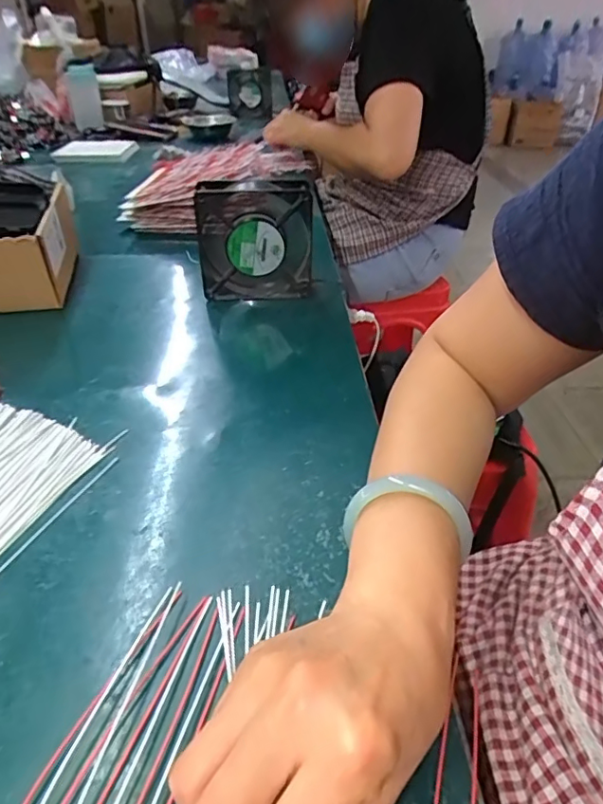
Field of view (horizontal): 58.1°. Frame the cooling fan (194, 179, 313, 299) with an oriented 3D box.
[{"bbox_3d":[-0.049,-0.165,0.581,0.119,0.133,0.037,-4,36,-6],"label":"cooling fan"}]

